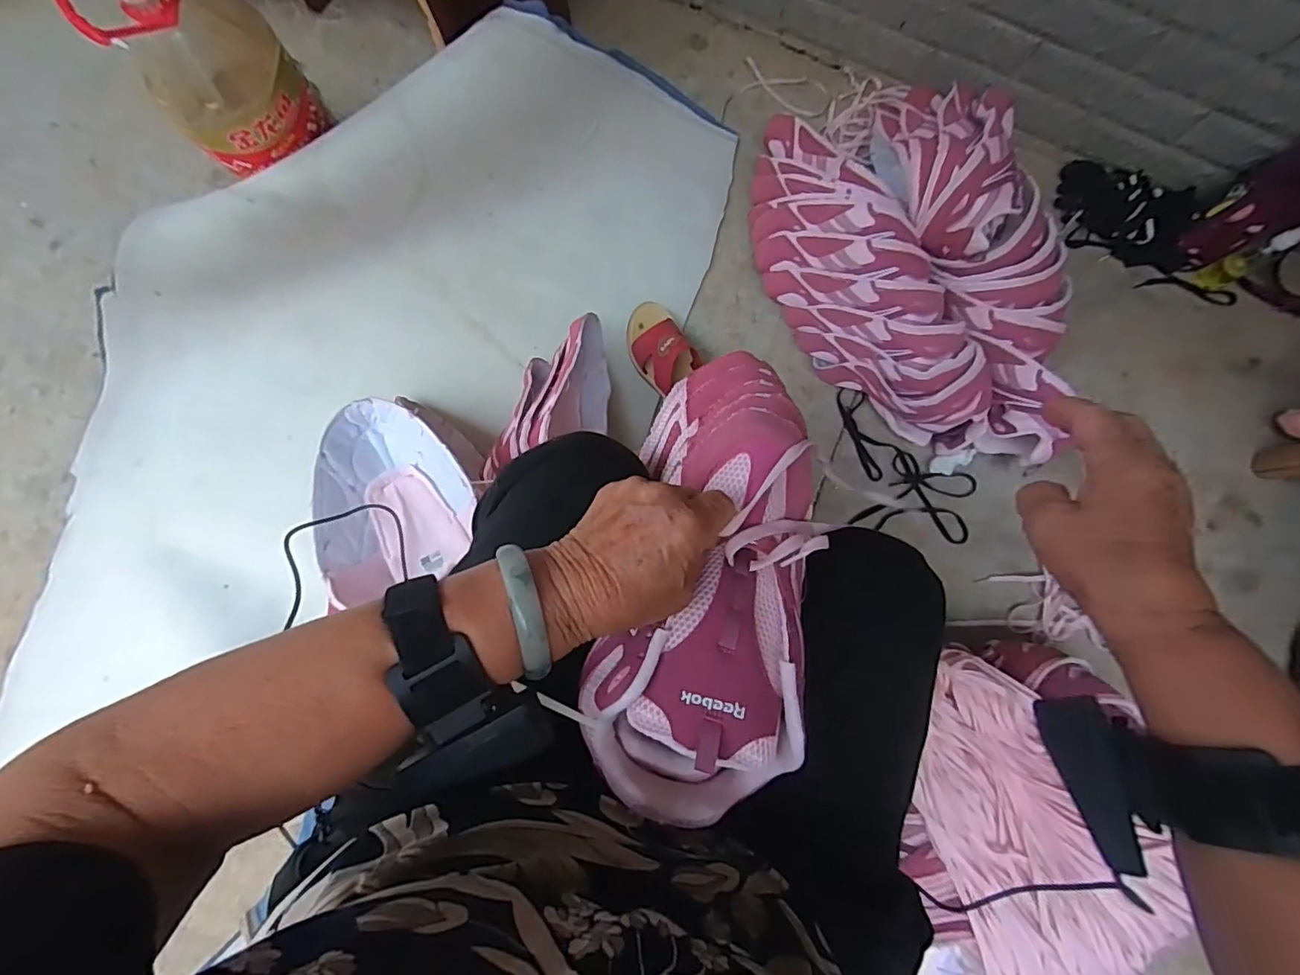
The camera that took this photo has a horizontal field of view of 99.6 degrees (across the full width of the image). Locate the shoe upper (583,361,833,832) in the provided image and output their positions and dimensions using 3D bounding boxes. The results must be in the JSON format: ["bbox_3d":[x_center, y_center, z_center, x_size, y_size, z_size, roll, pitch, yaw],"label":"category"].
[{"bbox_3d":[0.040,0.035,0.352,0.116,0.080,0.309,11,64,0],"label":"shoe upper"}]

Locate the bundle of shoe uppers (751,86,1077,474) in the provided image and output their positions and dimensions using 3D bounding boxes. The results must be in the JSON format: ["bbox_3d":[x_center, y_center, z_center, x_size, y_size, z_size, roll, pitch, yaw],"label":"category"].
[{"bbox_3d":[0.359,-0.310,0.768,0.322,0.205,0.599,-24,83,-4],"label":"bundle of shoe uppers"}]

